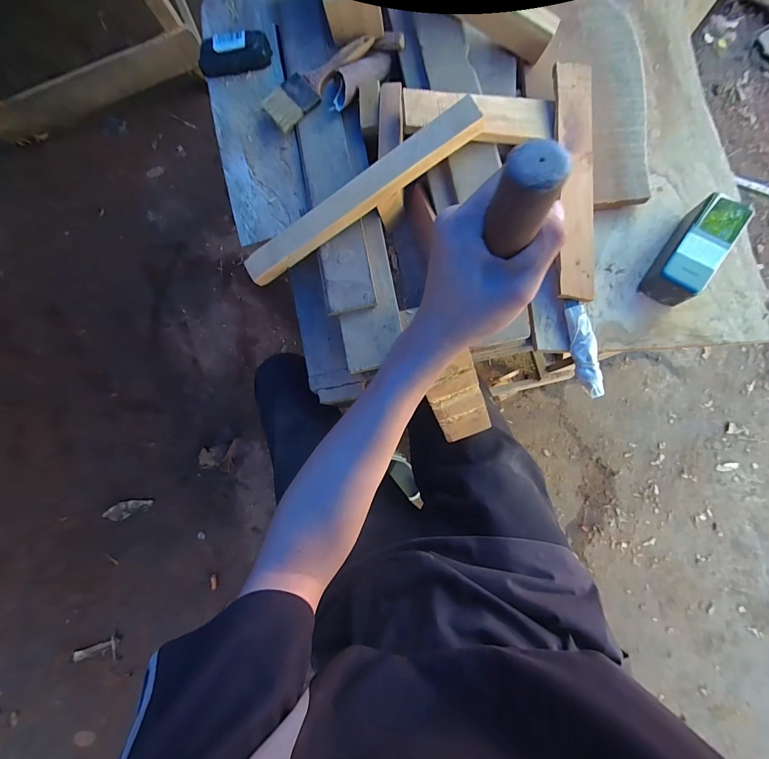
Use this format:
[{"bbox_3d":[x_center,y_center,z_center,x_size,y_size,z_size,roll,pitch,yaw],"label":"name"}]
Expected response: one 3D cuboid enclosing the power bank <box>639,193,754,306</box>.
[{"bbox_3d":[0.391,-0.162,0.448,0.053,0.052,0.131,34,88,10],"label":"power bank"}]

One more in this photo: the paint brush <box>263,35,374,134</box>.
[{"bbox_3d":[-0.094,-0.430,0.494,0.179,0.015,0.055,-43,80,0],"label":"paint brush"}]

